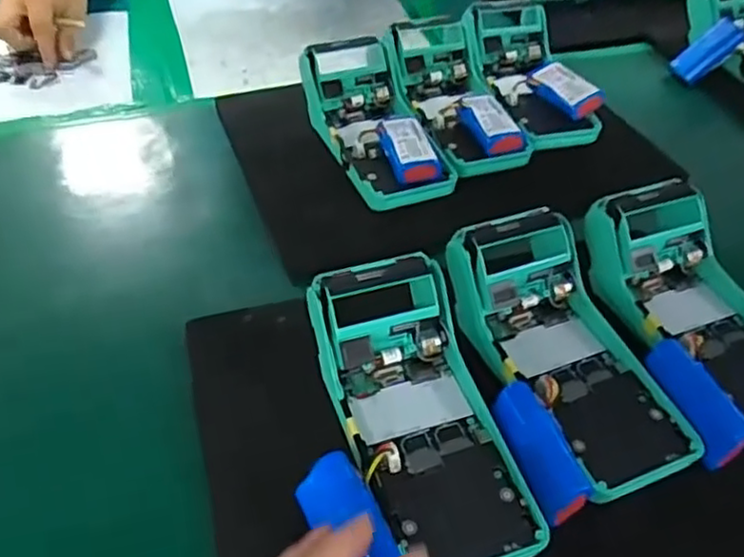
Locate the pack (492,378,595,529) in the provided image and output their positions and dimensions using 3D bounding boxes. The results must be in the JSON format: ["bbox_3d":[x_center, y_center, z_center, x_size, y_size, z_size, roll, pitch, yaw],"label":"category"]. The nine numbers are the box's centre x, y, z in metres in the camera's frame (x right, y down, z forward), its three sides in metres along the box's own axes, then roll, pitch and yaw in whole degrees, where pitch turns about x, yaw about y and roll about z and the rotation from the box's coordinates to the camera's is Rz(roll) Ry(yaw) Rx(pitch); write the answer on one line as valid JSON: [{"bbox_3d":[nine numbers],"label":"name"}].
[{"bbox_3d":[0.086,0.088,0.348,0.026,0.019,0.070,-13,46,-14],"label":"pack"}]

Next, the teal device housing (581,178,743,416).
[{"bbox_3d":[0.209,0.008,0.417,0.085,0.062,0.172,-18,47,-18],"label":"teal device housing"}]

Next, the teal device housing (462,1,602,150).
[{"bbox_3d":[0.142,-0.182,0.620,0.080,0.056,0.160,-13,63,-14],"label":"teal device housing"}]

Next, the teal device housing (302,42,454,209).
[{"bbox_3d":[0.002,-0.127,0.547,0.081,0.063,0.159,-16,46,-17],"label":"teal device housing"}]

